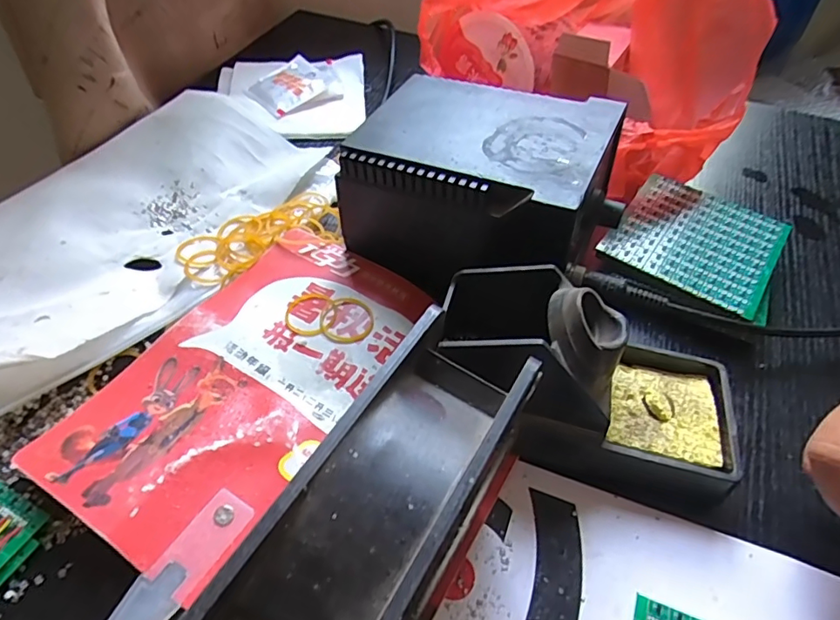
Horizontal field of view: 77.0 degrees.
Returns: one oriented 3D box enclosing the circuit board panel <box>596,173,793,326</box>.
[{"bbox_3d":[0.182,-0.047,0.345,0.097,0.004,0.103,30,56,19],"label":"circuit board panel"}]

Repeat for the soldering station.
[{"bbox_3d":[0.038,-0.074,0.323,0.143,0.087,0.105,20,53,12],"label":"soldering station"}]

